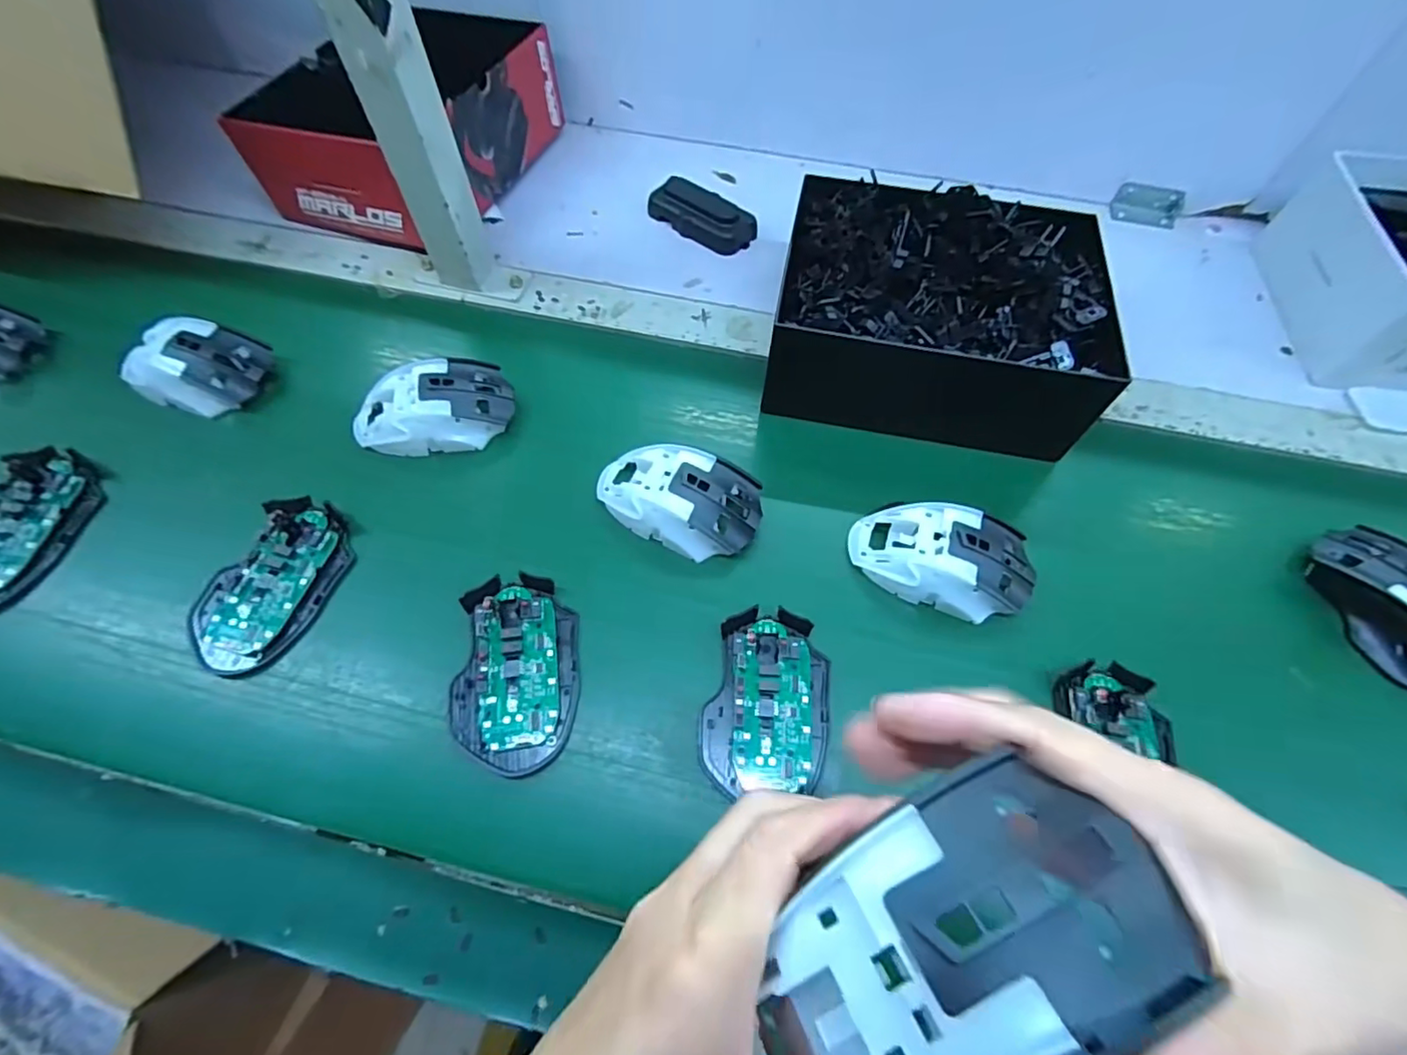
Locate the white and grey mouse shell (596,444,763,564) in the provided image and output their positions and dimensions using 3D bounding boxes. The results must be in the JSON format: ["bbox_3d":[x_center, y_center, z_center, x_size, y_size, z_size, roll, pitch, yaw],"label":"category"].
[{"bbox_3d":[-0.018,-0.021,0.412,0.117,0.037,0.070,20,66,6],"label":"white and grey mouse shell"}]

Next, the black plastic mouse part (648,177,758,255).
[{"bbox_3d":[-0.001,-0.300,0.574,0.101,0.024,0.047,34,65,16],"label":"black plastic mouse part"}]

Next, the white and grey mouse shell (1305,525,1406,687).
[{"bbox_3d":[0.451,0.050,0.382,0.061,0.036,0.115,-11,67,-7],"label":"white and grey mouse shell"}]

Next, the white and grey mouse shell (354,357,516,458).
[{"bbox_3d":[-0.201,-0.094,0.445,0.110,0.034,0.073,1,66,-2],"label":"white and grey mouse shell"}]

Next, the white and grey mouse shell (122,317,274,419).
[{"bbox_3d":[-0.383,-0.124,0.453,0.095,0.028,0.065,15,61,7],"label":"white and grey mouse shell"}]

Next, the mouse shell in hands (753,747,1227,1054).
[{"bbox_3d":[0.061,0.105,0.145,0.102,0.038,0.068,-22,64,-13],"label":"mouse shell in hands"}]

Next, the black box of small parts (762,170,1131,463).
[{"bbox_3d":[0.174,-0.166,0.462,0.226,0.096,0.182,11,66,2],"label":"black box of small parts"}]

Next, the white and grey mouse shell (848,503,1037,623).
[{"bbox_3d":[0.157,0.018,0.390,0.113,0.032,0.063,16,66,5],"label":"white and grey mouse shell"}]

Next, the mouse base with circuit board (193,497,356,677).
[{"bbox_3d":[-0.277,0.034,0.384,0.067,0.019,0.112,23,63,11],"label":"mouse base with circuit board"}]

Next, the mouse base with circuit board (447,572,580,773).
[{"bbox_3d":[-0.113,0.086,0.361,0.072,0.022,0.112,2,61,0],"label":"mouse base with circuit board"}]

